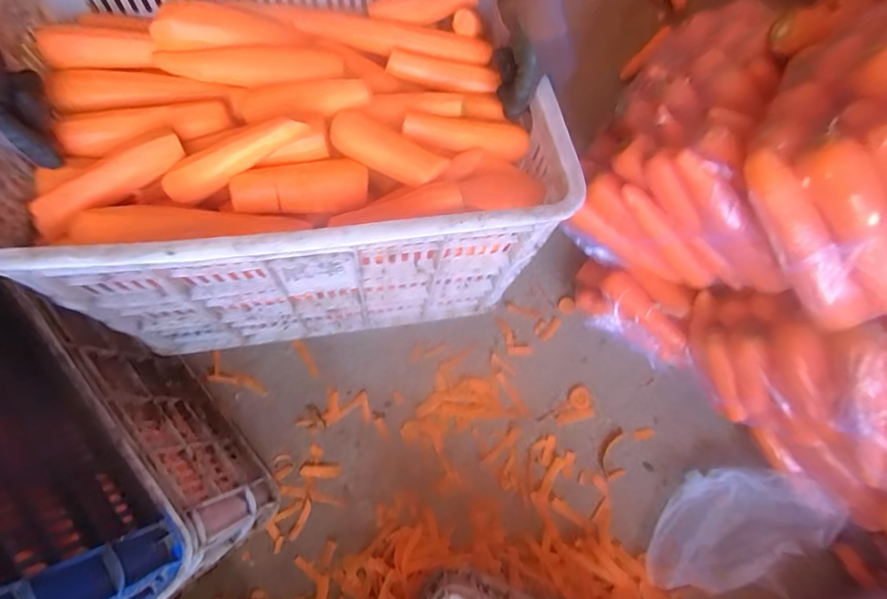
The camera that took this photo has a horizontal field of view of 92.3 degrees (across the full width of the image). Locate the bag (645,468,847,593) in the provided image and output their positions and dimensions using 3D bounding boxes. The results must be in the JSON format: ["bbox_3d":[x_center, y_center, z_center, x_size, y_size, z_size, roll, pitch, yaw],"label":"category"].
[{"bbox_3d":[0.456,0.364,0.686,0.286,0.044,0.161,-20,77,-5],"label":"bag"}]

